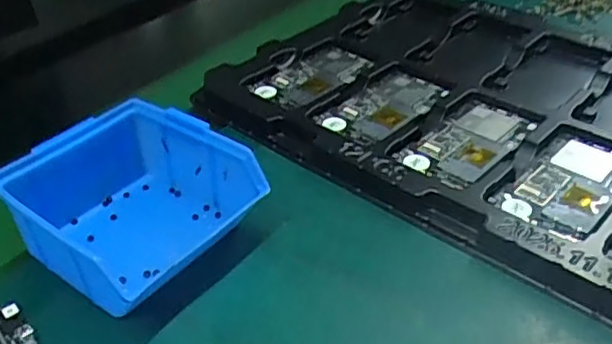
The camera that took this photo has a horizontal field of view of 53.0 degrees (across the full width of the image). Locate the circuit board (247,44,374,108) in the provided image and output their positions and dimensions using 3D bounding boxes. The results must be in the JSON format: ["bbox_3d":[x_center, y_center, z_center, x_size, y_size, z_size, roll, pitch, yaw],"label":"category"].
[{"bbox_3d":[0.006,-0.092,0.581,0.066,0.009,0.114,24,45,34],"label":"circuit board"}]

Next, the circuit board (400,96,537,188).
[{"bbox_3d":[0.131,-0.025,0.490,0.062,0.010,0.116,24,45,35],"label":"circuit board"}]

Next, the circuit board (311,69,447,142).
[{"bbox_3d":[0.068,-0.058,0.536,0.068,0.008,0.118,23,45,34],"label":"circuit board"}]

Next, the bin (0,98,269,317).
[{"bbox_3d":[-0.121,0.016,0.415,0.150,0.065,0.120,25,45,31],"label":"bin"}]

